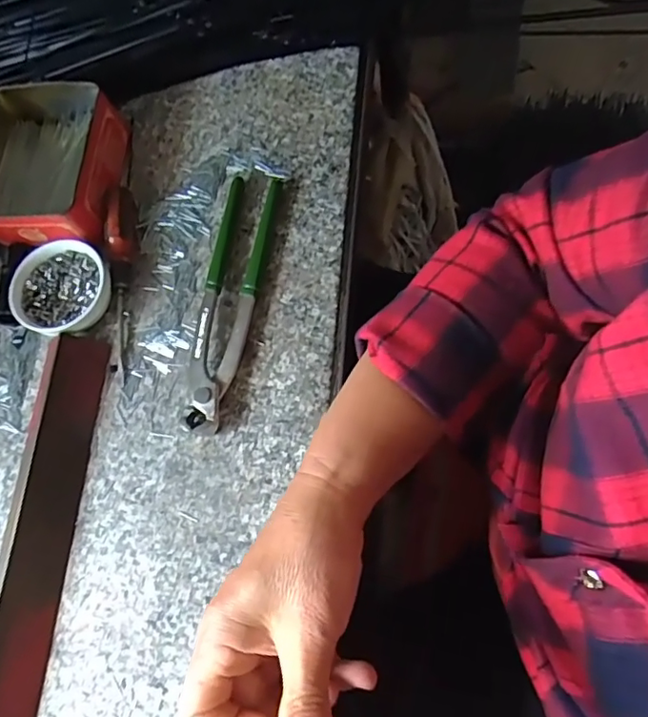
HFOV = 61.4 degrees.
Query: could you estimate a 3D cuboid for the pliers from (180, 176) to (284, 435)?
[{"bbox_3d":[-0.069,-0.046,0.396,0.041,0.018,0.200,6,74,10],"label":"pliers"}]

